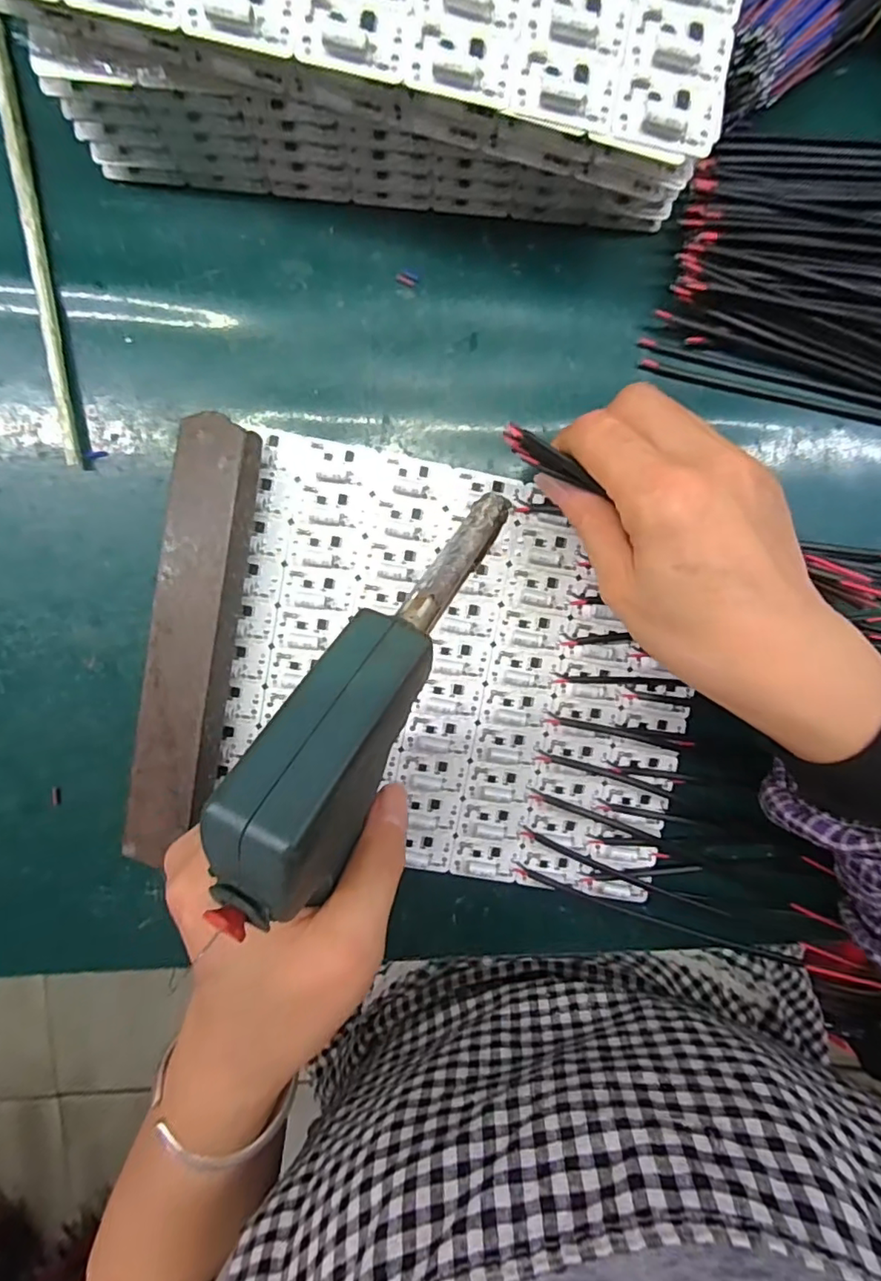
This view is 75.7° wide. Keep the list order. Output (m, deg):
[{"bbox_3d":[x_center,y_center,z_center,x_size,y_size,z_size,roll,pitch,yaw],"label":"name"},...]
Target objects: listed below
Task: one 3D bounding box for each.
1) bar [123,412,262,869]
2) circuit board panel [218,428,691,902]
[{"bbox_3d":[-0.111,0.003,0.258,0.038,0.028,0.196,10,97,-4],"label":"bar"},{"bbox_3d":[0.015,0.019,0.278,0.224,0.012,0.193,10,97,-4],"label":"circuit board panel"}]

